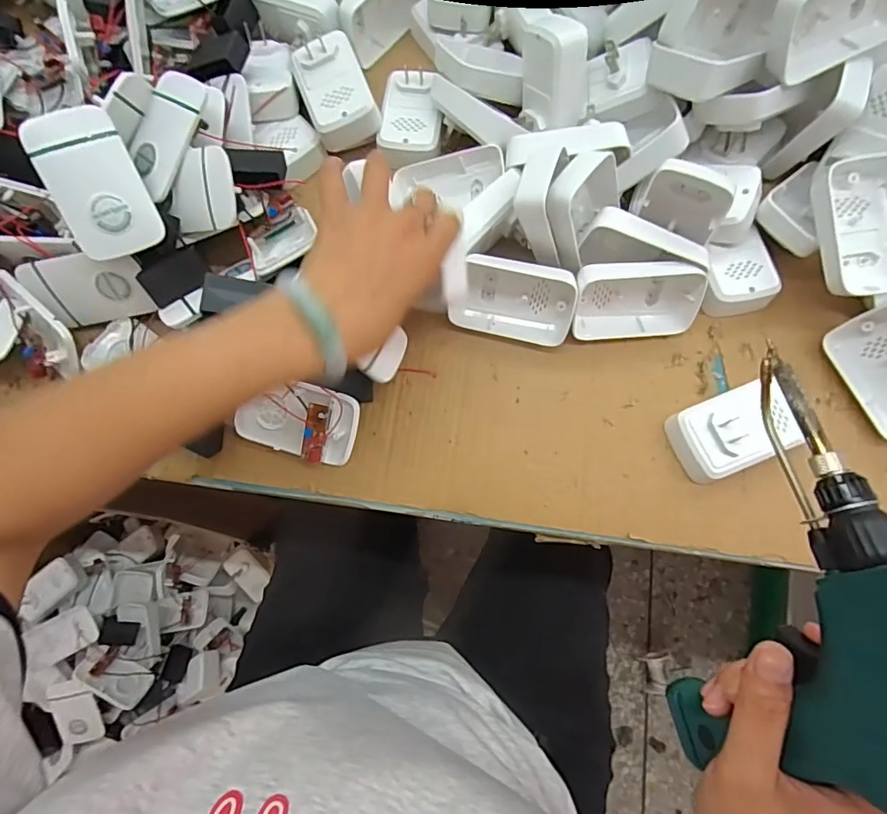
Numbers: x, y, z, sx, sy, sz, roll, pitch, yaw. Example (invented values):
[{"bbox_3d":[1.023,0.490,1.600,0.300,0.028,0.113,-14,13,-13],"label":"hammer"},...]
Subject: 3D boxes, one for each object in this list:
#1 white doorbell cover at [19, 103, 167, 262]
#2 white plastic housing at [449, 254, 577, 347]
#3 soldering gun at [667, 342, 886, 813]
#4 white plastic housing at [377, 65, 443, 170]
[{"bbox_3d":[-0.250,-0.161,0.368,0.060,0.014,0.101,-28,105,-16],"label":"white doorbell cover"},{"bbox_3d":[0.057,-0.084,0.407,0.091,0.059,0.026,14,34,5],"label":"white plastic housing"},{"bbox_3d":[0.169,0.074,0.239,0.050,0.144,0.177,6,77,3],"label":"soldering gun"},{"bbox_3d":[-0.028,-0.259,0.456,0.055,0.028,0.086,5,77,3],"label":"white plastic housing"}]

